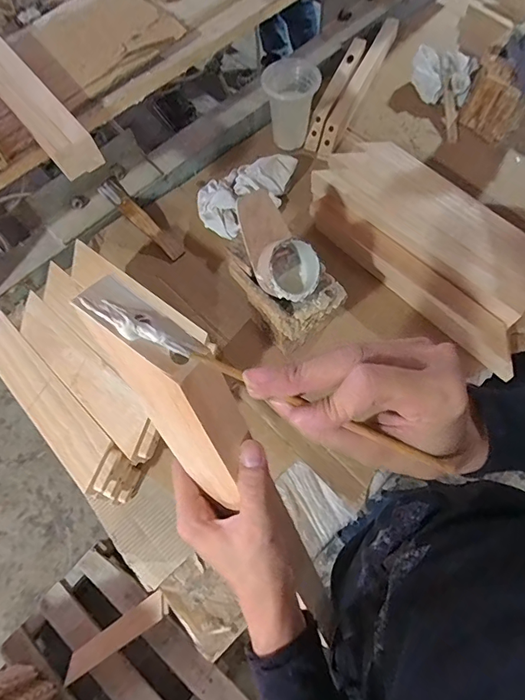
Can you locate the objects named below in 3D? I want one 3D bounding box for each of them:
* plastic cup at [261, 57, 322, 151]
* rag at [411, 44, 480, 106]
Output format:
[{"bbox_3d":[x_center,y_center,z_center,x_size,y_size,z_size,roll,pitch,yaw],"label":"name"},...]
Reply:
[{"bbox_3d":[0.060,-0.510,0.936,0.114,0.153,0.097,4,67,4],"label":"plastic cup"},{"bbox_3d":[0.427,-0.636,1.022,0.116,0.068,0.144,-30,68,-10],"label":"rag"}]

